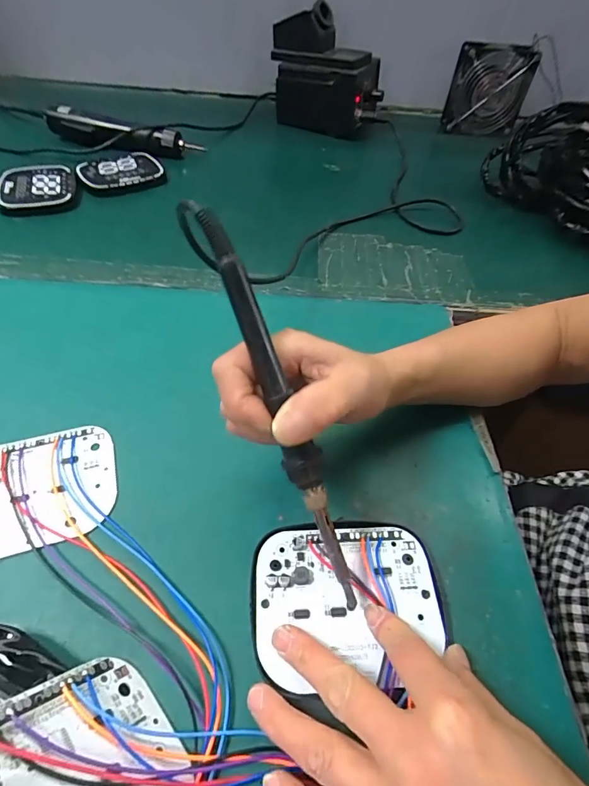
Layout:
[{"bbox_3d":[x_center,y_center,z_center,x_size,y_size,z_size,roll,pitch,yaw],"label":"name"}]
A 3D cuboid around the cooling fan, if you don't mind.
[{"bbox_3d":[0.319,-0.499,0.677,0.122,0.117,0.032,0,52,-5],"label":"cooling fan"}]

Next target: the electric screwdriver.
[{"bbox_3d":[-0.251,-0.383,0.598,0.234,0.031,0.035,14,52,6],"label":"electric screwdriver"}]

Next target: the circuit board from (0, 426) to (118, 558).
[{"bbox_3d":[-0.174,0.064,0.274,0.103,0.004,0.081,-11,54,-13],"label":"circuit board"}]

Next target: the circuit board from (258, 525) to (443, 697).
[{"bbox_3d":[0.030,0.119,0.240,0.104,0.008,0.080,-1,52,-6],"label":"circuit board"}]

